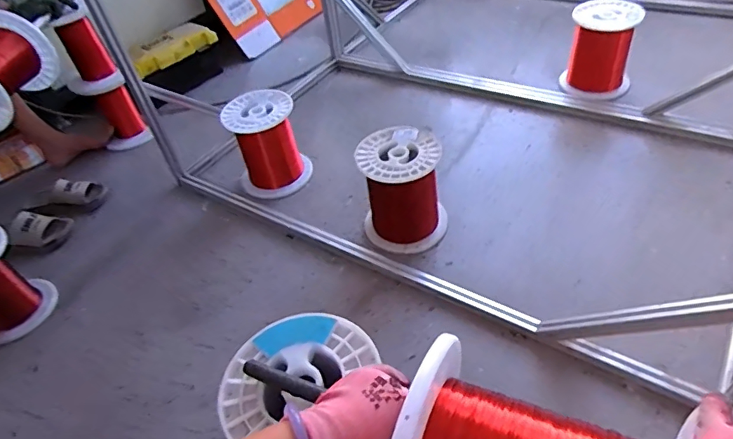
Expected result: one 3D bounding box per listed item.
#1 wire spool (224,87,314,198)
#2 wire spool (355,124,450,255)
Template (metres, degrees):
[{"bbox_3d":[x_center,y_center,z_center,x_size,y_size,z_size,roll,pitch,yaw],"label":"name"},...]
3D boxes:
[{"bbox_3d":[-0.285,-0.220,1.424,0.207,0.228,0.203,-4,46,4],"label":"wire spool"},{"bbox_3d":[0.092,-0.067,1.210,0.201,0.241,0.197,-4,46,4],"label":"wire spool"}]

